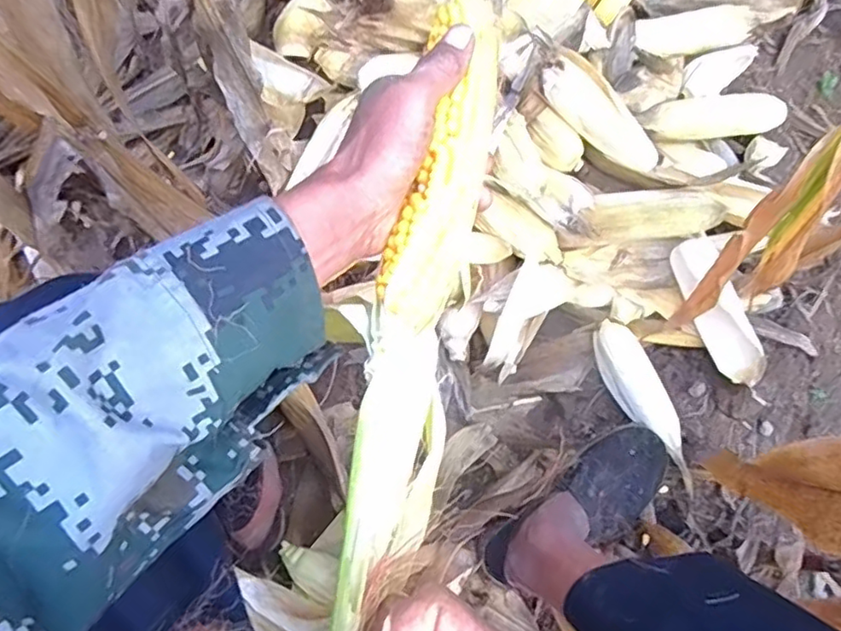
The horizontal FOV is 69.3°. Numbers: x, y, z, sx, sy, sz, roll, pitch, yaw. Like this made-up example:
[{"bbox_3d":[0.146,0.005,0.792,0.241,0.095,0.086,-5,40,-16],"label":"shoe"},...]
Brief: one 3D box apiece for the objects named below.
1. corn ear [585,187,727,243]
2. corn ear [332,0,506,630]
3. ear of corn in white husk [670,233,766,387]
[{"bbox_3d":[0.317,-0.140,0.834,0.179,0.055,0.062,3,70,-2],"label":"corn ear"},{"bbox_3d":[0.000,0.000,0.348,0.054,0.052,0.417,12,76,1],"label":"corn ear"},{"bbox_3d":[0.400,-0.006,0.819,0.055,0.041,0.205,-17,72,-9],"label":"ear of corn in white husk"}]

